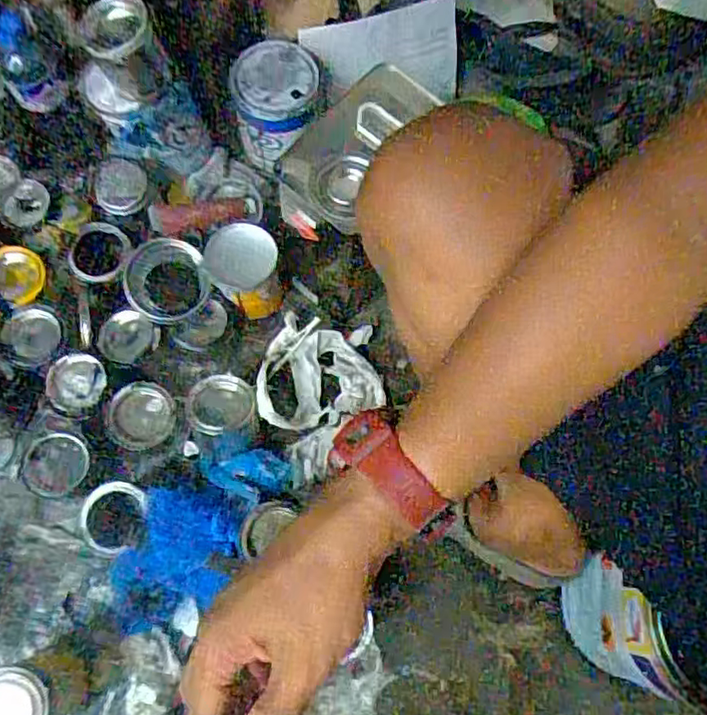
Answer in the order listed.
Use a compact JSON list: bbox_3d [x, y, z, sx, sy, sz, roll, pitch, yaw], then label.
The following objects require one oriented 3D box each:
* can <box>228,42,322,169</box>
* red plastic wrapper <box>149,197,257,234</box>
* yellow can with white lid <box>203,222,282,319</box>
[{"bbox_3d":[-0.094,-0.312,0.798,0.097,0.120,0.105,0,75,-2],"label":"can"},{"bbox_3d":[-0.174,-0.169,0.755,0.121,0.014,0.032,-15,75,-22],"label":"red plastic wrapper"},{"bbox_3d":[-0.127,-0.099,0.743,0.084,0.124,0.065,-2,75,-2],"label":"yellow can with white lid"}]

